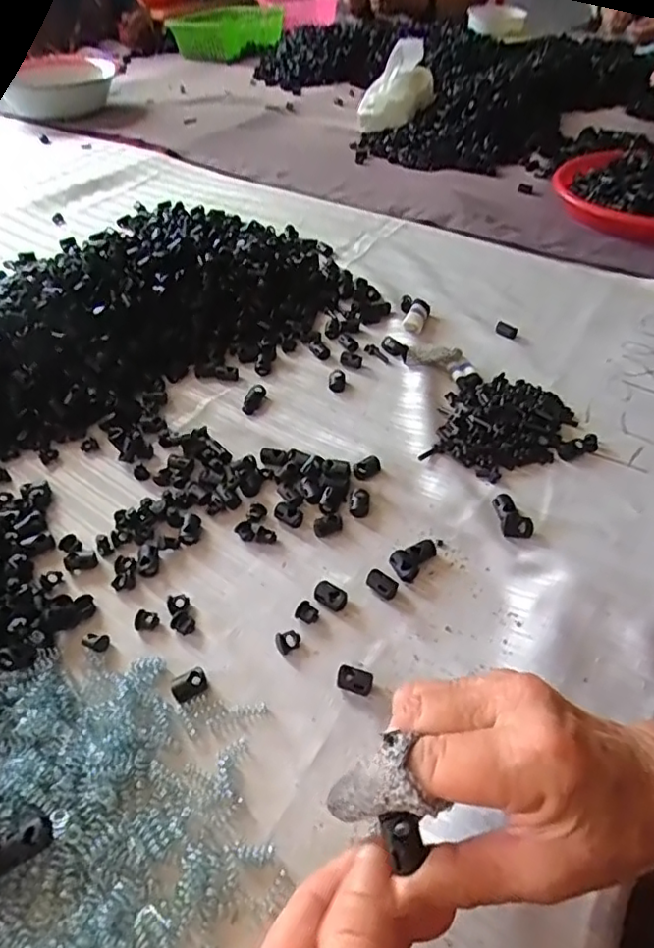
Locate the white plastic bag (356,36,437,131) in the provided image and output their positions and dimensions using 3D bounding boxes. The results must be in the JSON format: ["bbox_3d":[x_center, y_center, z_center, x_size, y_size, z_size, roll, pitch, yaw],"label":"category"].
[{"bbox_3d":[0.106,-0.589,0.879,0.111,0.099,0.119,3,48,5],"label":"white plastic bag"}]

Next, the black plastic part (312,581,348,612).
[{"bbox_3d":[0.002,0.077,0.364,0.021,0.006,0.015,22,52,21],"label":"black plastic part"}]

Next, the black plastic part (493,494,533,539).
[{"bbox_3d":[0.125,0.029,0.390,0.018,0.009,0.033,-8,48,-5],"label":"black plastic part"}]

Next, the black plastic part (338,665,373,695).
[{"bbox_3d":[0.016,0.116,0.326,0.019,0.008,0.014,15,50,15],"label":"black plastic part"}]

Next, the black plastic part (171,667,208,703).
[{"bbox_3d":[-0.077,0.118,0.324,0.019,0.006,0.013,-23,51,-18],"label":"black plastic part"}]

